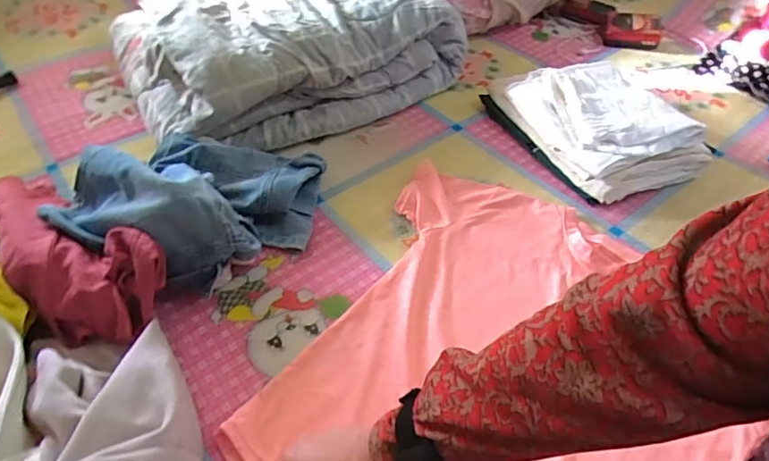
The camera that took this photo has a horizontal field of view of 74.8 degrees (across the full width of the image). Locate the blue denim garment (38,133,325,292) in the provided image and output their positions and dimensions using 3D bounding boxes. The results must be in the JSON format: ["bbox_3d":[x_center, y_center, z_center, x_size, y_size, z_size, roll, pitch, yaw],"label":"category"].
[{"bbox_3d":[-0.278,-0.058,0.709,0.335,0.123,0.263,6,47,5],"label":"blue denim garment"}]

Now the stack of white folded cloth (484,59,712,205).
[{"bbox_3d":[0.357,-0.194,0.863,0.234,0.080,0.313,-18,49,-16],"label":"stack of white folded cloth"}]

